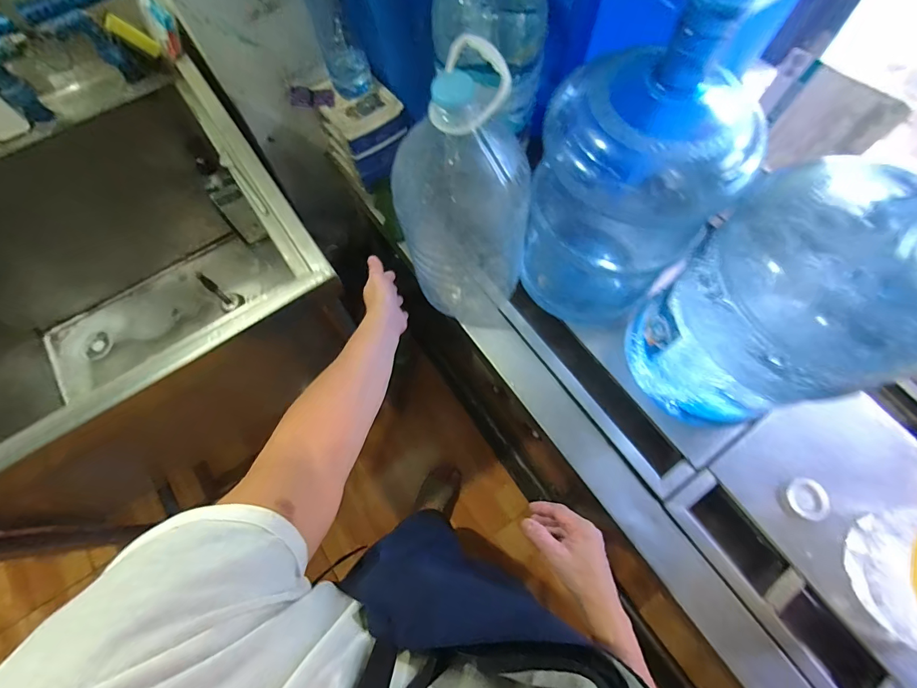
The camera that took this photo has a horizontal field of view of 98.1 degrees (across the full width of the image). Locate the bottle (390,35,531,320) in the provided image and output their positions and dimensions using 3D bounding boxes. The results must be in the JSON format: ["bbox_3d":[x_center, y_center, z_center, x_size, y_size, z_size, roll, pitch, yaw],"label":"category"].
[{"bbox_3d":[0.027,-0.198,0.608,0.171,0.426,0.167,10,70,5],"label":"bottle"}]

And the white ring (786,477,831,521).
[{"bbox_3d":[0.579,0.257,0.657,0.065,0.019,0.061,8,70,4],"label":"white ring"}]

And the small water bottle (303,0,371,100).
[{"bbox_3d":[-0.225,-0.584,0.718,0.079,0.244,0.064,-17,70,-5],"label":"small water bottle"}]

